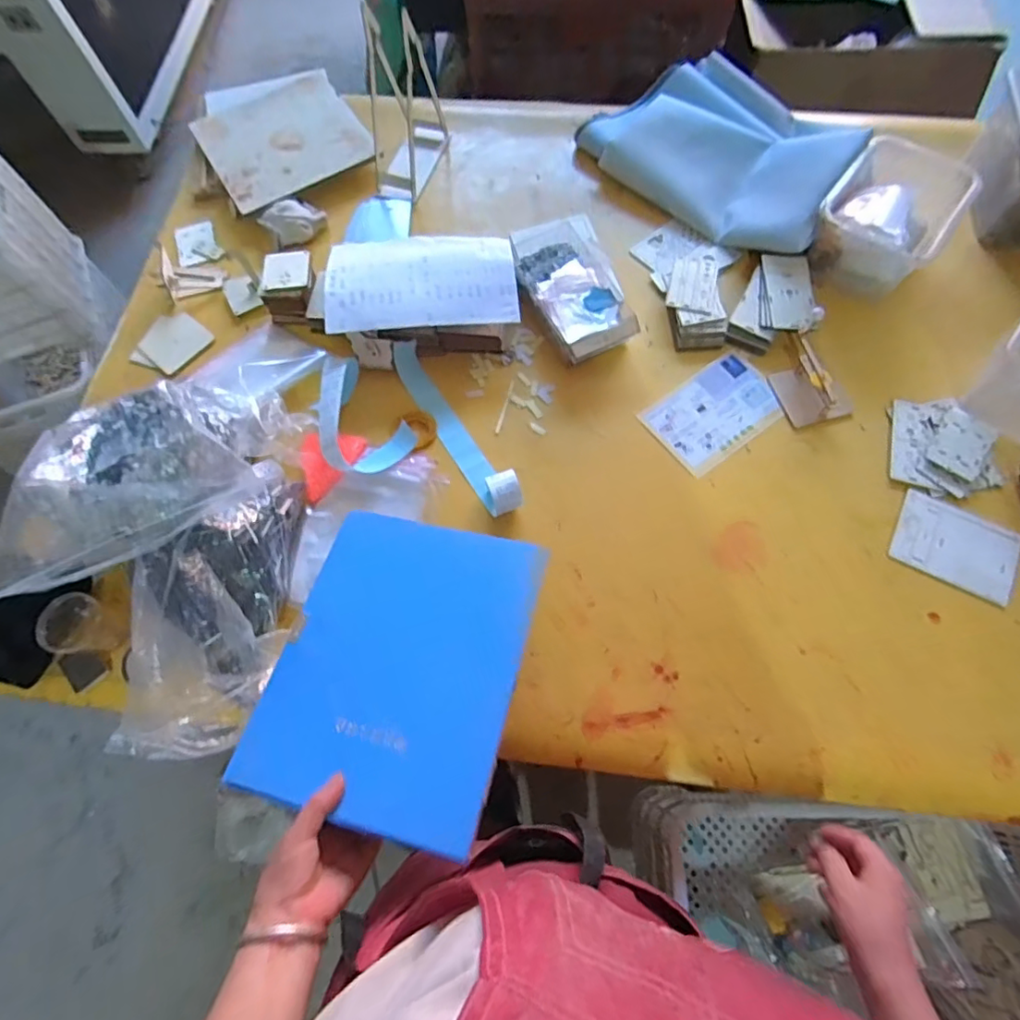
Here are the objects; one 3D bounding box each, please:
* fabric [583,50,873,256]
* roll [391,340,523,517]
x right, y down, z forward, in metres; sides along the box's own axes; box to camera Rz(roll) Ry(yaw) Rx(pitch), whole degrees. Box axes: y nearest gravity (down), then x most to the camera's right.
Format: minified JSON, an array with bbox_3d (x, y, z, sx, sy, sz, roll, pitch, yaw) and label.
[{"bbox_3d":[0.418,-0.688,1.013,0.456,0.128,0.361,40,75,16],"label":"fabric"},{"bbox_3d":[-0.087,-0.133,0.840,0.049,0.048,0.342,-30,70,-10],"label":"roll"}]

